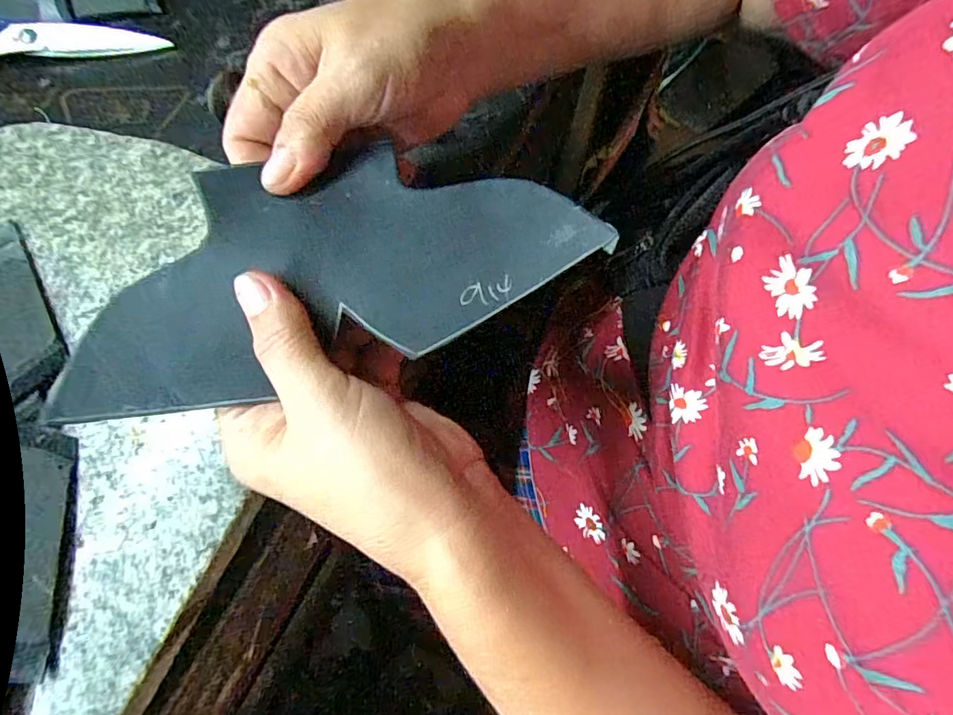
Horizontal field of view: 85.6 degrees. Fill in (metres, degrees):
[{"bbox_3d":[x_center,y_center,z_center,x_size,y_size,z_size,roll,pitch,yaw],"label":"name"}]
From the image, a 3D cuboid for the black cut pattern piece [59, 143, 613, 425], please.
[{"bbox_3d":[-0.056,-0.039,0.193,0.188,0.016,0.087,-15,71,-4],"label":"black cut pattern piece"}]

